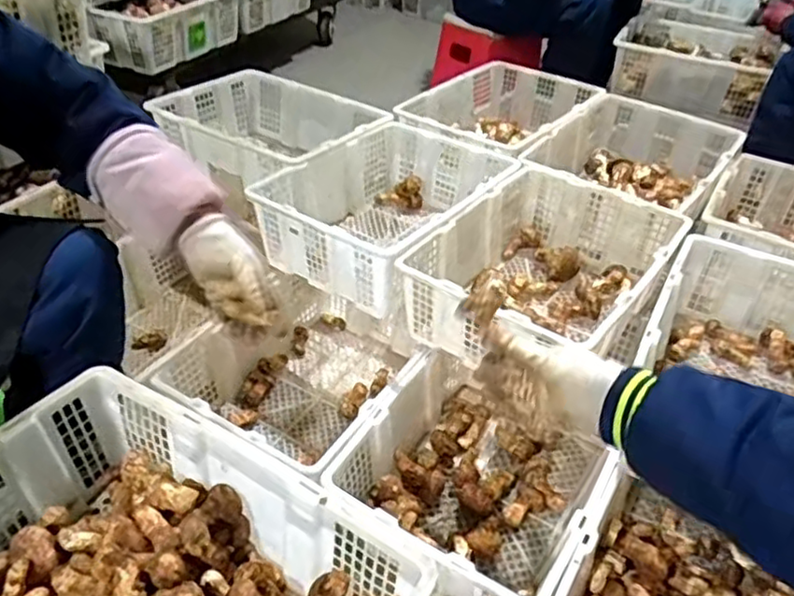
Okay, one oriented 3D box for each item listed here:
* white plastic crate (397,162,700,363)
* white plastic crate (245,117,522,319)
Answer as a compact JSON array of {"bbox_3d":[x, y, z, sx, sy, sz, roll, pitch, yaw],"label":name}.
[{"bbox_3d":[0.265,-0.042,1.193,0.347,0.178,0.475,27,44,24],"label":"white plastic crate"},{"bbox_3d":[-0.026,-0.181,1.349,0.362,0.183,0.469,26,44,24],"label":"white plastic crate"}]

